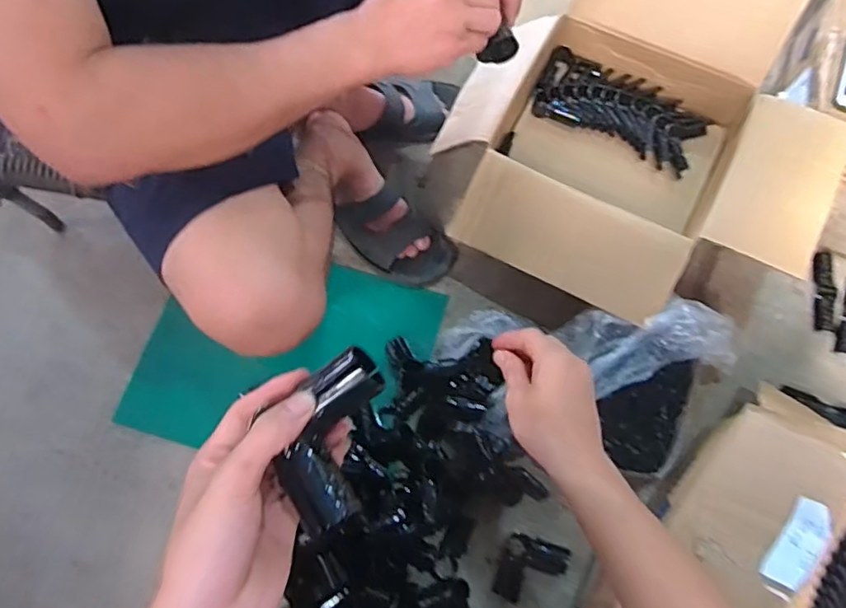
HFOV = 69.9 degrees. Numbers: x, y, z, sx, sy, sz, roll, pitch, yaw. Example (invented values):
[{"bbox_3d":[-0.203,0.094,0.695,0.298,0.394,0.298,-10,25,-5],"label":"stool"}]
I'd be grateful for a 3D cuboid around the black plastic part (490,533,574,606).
[{"bbox_3d":[0.139,0.343,0.775,0.077,0.029,0.084,24,72,7],"label":"black plastic part"}]

